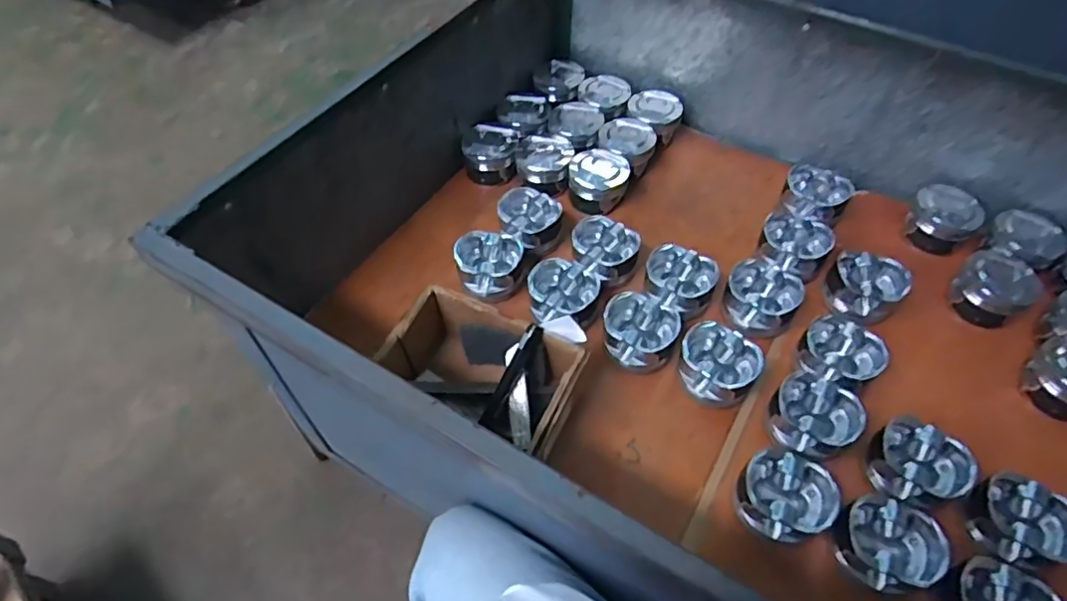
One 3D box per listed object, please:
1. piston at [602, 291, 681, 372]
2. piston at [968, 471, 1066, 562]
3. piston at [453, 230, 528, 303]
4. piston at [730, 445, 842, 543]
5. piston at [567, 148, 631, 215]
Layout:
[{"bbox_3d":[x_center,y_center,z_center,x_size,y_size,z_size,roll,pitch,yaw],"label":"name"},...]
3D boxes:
[{"bbox_3d":[0.123,0.035,0.692,0.086,0.051,0.076,28,59,17],"label":"piston"},{"bbox_3d":[0.468,0.211,0.565,0.088,0.045,0.076,33,60,19],"label":"piston"},{"bbox_3d":[-0.053,-0.045,0.759,0.091,0.044,0.083,-14,57,-11],"label":"piston"},{"bbox_3d":[0.242,0.188,0.574,0.084,0.048,0.082,1,55,-1],"label":"piston"},{"bbox_3d":[0.093,-0.174,0.840,0.086,0.053,0.088,11,56,6],"label":"piston"}]

